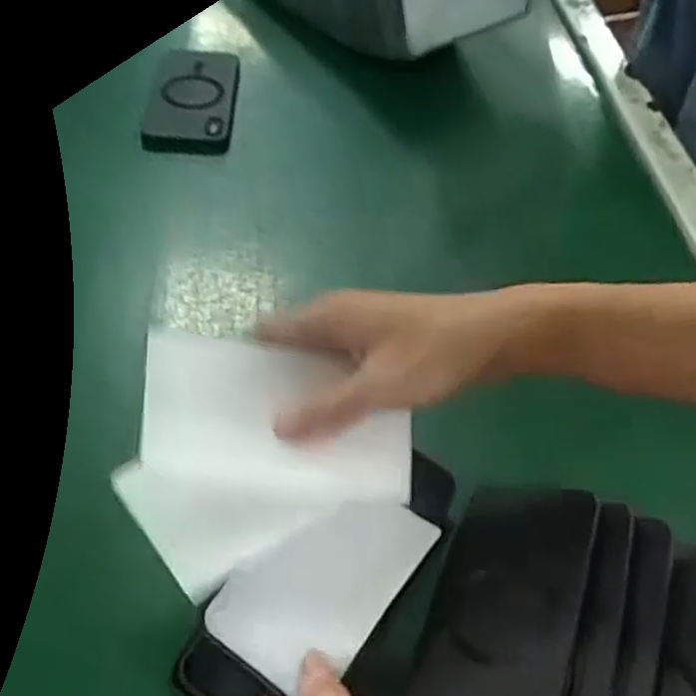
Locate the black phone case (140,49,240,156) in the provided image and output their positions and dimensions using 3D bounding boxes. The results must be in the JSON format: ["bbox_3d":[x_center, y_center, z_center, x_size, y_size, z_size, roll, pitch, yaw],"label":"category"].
[{"bbox_3d":[-0.137,-0.227,0.657,0.071,0.017,0.144,4,52,-3],"label":"black phone case"}]

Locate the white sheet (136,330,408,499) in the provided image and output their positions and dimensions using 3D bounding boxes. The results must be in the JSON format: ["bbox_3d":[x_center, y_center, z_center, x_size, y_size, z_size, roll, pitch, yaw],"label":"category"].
[{"bbox_3d":[-0.033,0.034,0.345,0.129,0.009,0.068,11,88,-3],"label":"white sheet"}]

